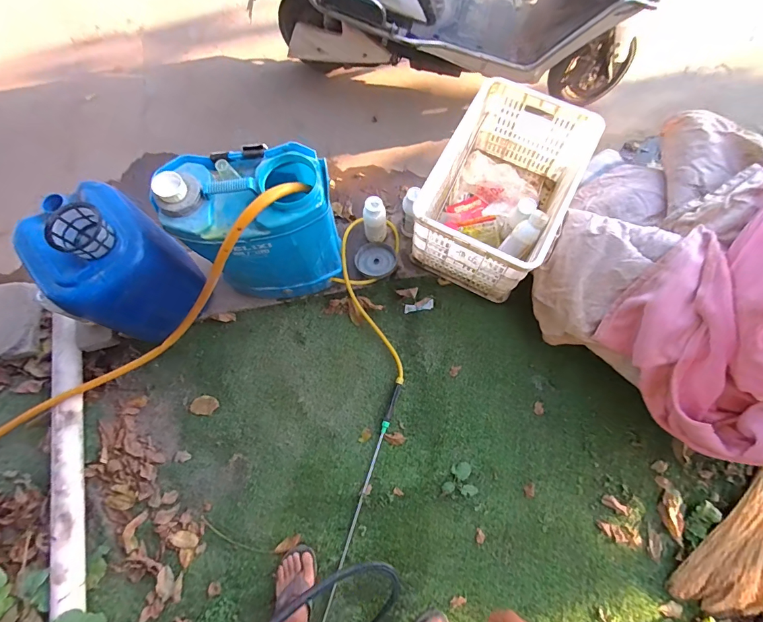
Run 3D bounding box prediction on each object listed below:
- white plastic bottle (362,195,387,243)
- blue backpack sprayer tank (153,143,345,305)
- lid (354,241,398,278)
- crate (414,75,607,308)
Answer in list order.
[{"bbox_3d":[-0.026,-0.284,1.213,0.081,0.172,0.075,-1,75,0],"label":"white plastic bottle"},{"bbox_3d":[-0.308,-0.218,1.015,0.368,0.454,0.219,-9,75,-2],"label":"blue backpack sprayer tank"},{"bbox_3d":[-0.017,-0.166,1.259,0.142,0.027,0.123,19,72,26],"label":"lid"},{"bbox_3d":[0.359,-0.363,1.173,0.375,0.280,0.550,26,76,7],"label":"crate"}]

